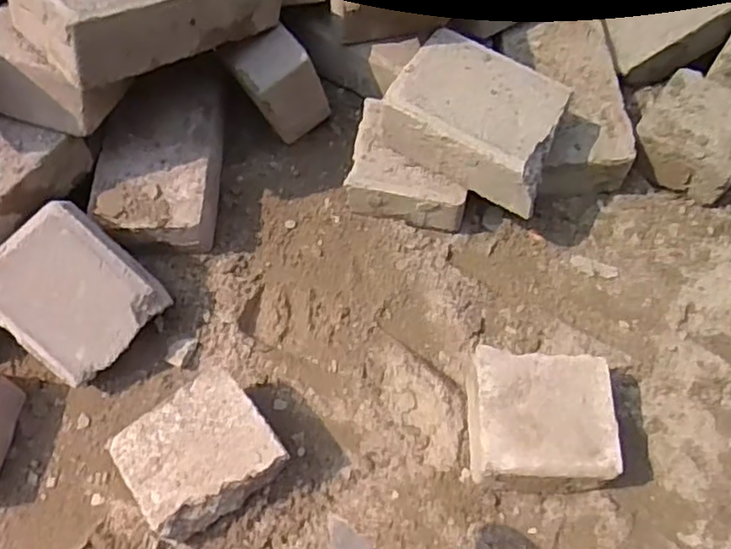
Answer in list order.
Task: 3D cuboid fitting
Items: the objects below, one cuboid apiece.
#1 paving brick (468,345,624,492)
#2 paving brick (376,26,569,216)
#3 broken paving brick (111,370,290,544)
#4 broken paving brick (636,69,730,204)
[{"bbox_3d":[0.139,0.121,0.546,0.112,0.064,0.101,3,63,3],"label":"paving brick"},{"bbox_3d":[0.103,-0.142,0.617,0.158,0.067,0.109,27,67,14],"label":"paving brick"},{"bbox_3d":[-0.127,0.145,0.531,0.112,0.060,0.096,-37,68,-16],"label":"broken paving brick"},{"bbox_3d":[0.335,-0.137,0.682,0.110,0.060,0.111,36,69,18],"label":"broken paving brick"}]

